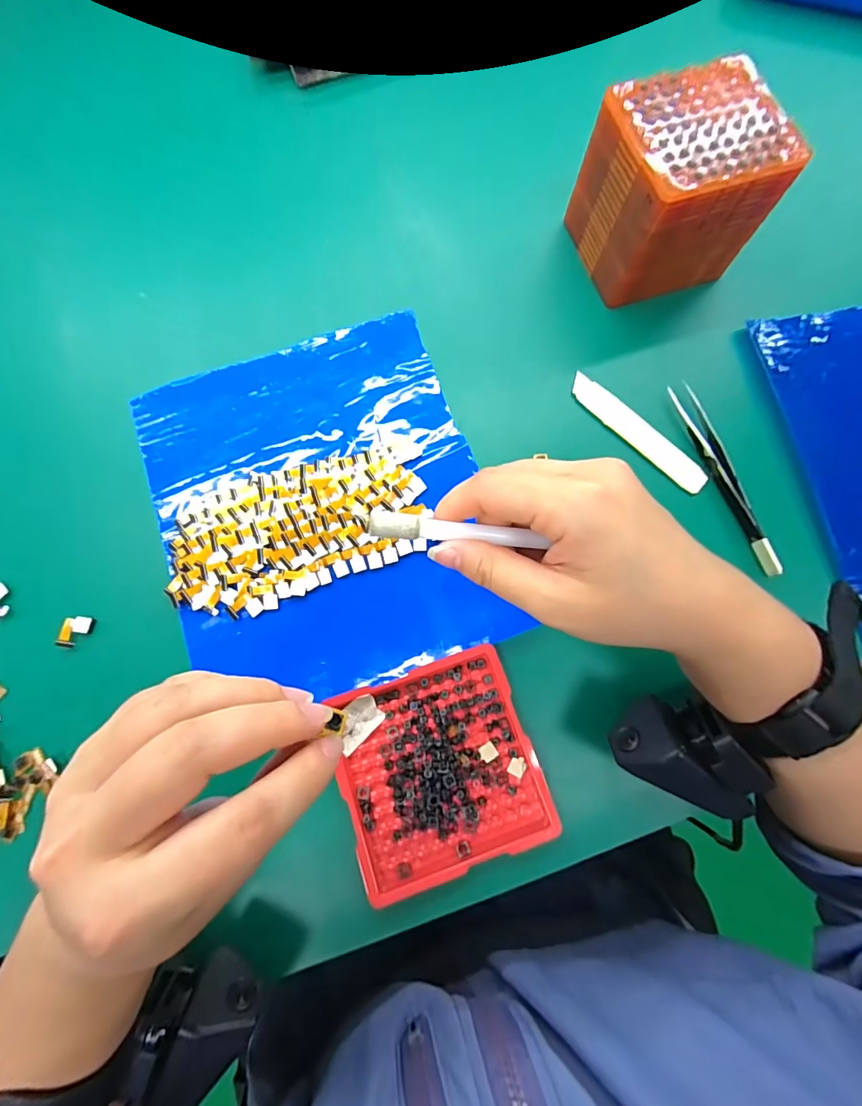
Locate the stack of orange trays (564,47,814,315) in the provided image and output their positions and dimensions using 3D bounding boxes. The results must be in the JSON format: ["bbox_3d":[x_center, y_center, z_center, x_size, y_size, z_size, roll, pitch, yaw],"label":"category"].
[{"bbox_3d":[0.149,-0.224,0.293,0.091,0.083,0.085,-19,77,-4],"label":"stack of orange trays"}]

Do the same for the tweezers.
[{"bbox_3d":[0.177,-0.047,0.284,0.015,0.012,0.128,-14,76,-3],"label":"tweezers"}]

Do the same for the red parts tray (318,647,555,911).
[{"bbox_3d":[0.004,0.112,0.246,0.098,0.013,0.099,-18,76,-4],"label":"red parts tray"}]

